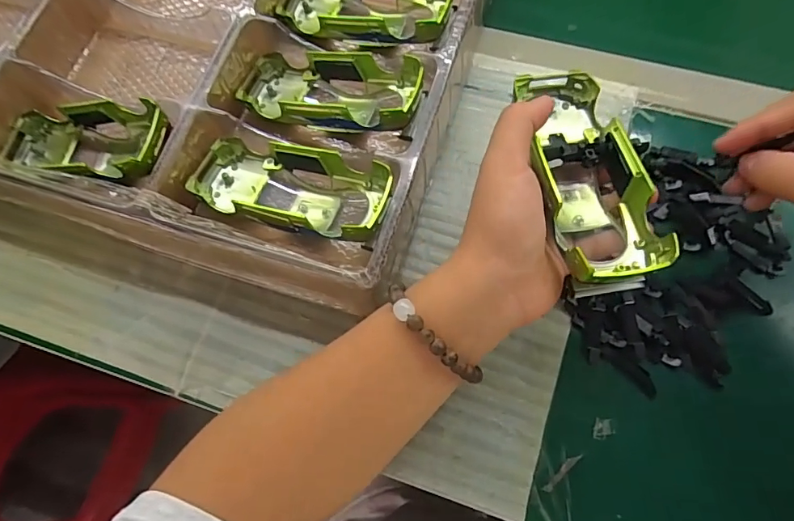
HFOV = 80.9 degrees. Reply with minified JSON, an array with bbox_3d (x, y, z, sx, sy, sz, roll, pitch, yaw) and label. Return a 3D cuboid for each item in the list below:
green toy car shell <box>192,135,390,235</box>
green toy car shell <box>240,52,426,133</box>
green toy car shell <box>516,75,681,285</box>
[{"bbox_3d":[-0.068,-0.046,0.304,0.129,0.047,0.054,17,73,10],"label":"green toy car shell"},{"bbox_3d":[-0.046,-0.119,0.329,0.133,0.047,0.064,11,72,8],"label":"green toy car shell"},{"bbox_3d":[0.106,-0.051,0.267,0.047,0.038,0.131,-12,70,-1],"label":"green toy car shell"}]

